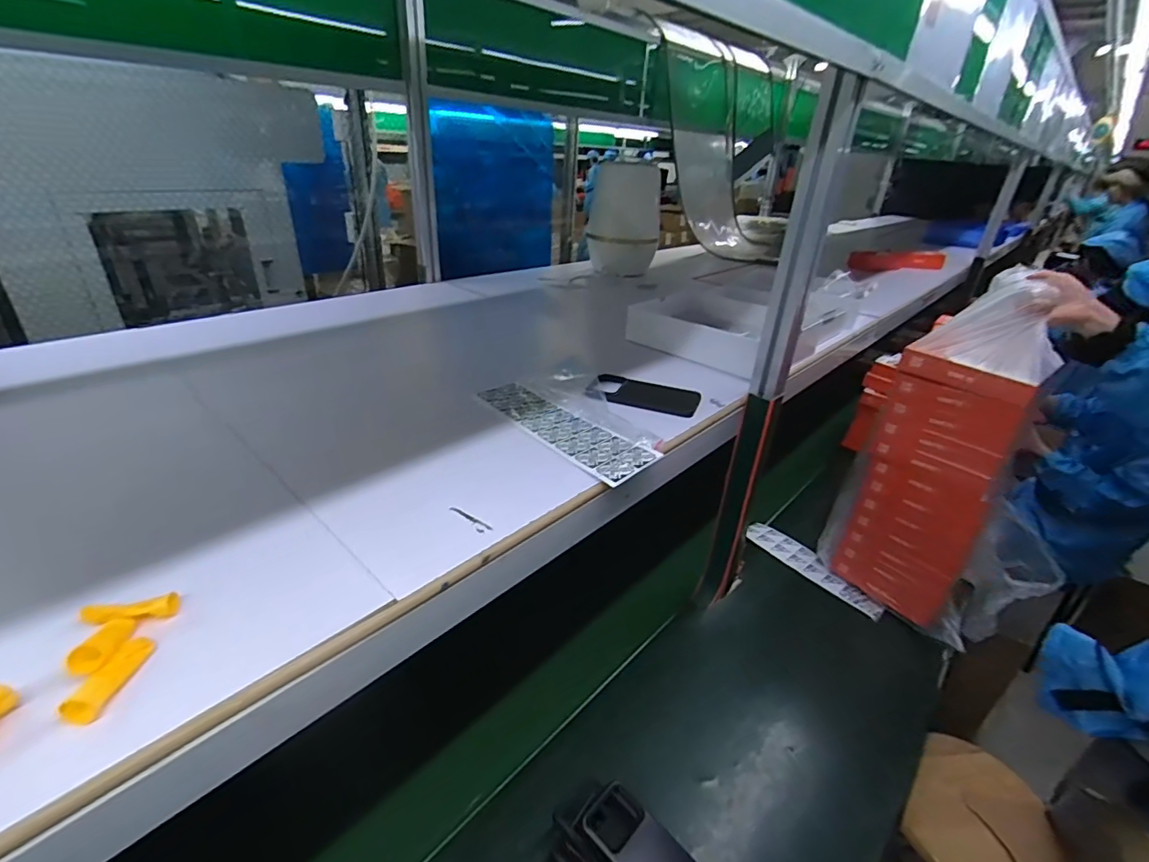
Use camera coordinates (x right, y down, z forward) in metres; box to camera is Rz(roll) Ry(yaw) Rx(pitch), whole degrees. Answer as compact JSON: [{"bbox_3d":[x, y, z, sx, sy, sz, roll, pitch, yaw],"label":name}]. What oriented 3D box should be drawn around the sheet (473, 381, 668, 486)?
[{"bbox_3d":[-0.024,-0.007,0.686,0.080,0.007,0.291,-25,37,-35],"label":"sheet"}]

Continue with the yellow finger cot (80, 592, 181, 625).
[{"bbox_3d":[-0.332,0.134,0.387,0.063,0.010,0.019,-5,30,-14],"label":"yellow finger cot"}]

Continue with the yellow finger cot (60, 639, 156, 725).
[{"bbox_3d":[-0.305,0.161,0.339,0.018,0.015,0.057,5,29,2],"label":"yellow finger cot"}]

